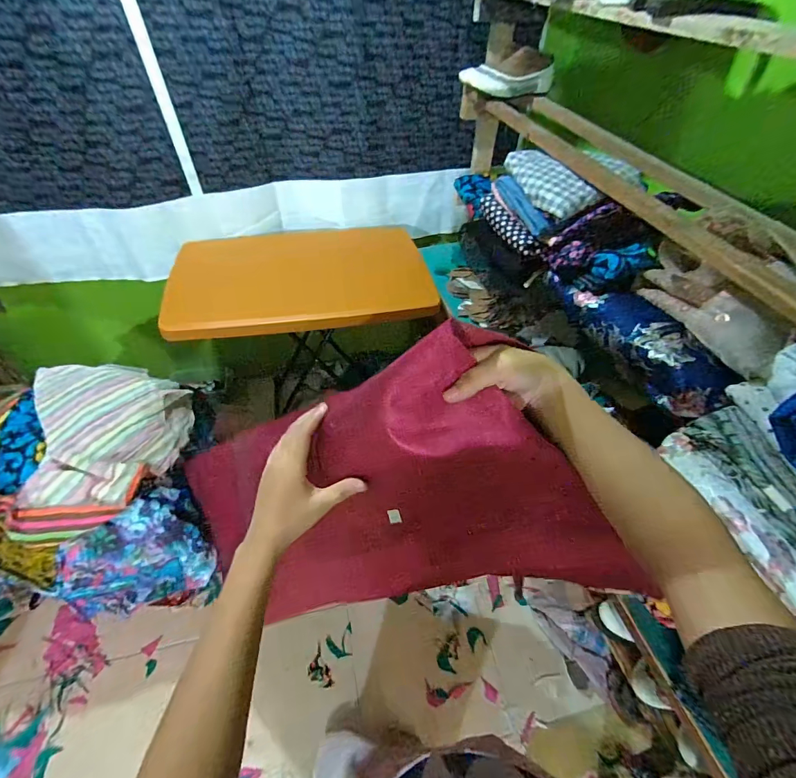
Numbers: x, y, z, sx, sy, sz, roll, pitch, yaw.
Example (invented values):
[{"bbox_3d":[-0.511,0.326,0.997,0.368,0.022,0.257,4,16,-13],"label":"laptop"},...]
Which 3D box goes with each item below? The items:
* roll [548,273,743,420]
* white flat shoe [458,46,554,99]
[{"bbox_3d":[0.423,-0.116,0.722,0.078,0.109,0.405,-12,50,-12],"label":"roll"},{"bbox_3d":[0.291,-0.845,1.044,0.240,0.083,0.109,10,48,7],"label":"white flat shoe"}]

